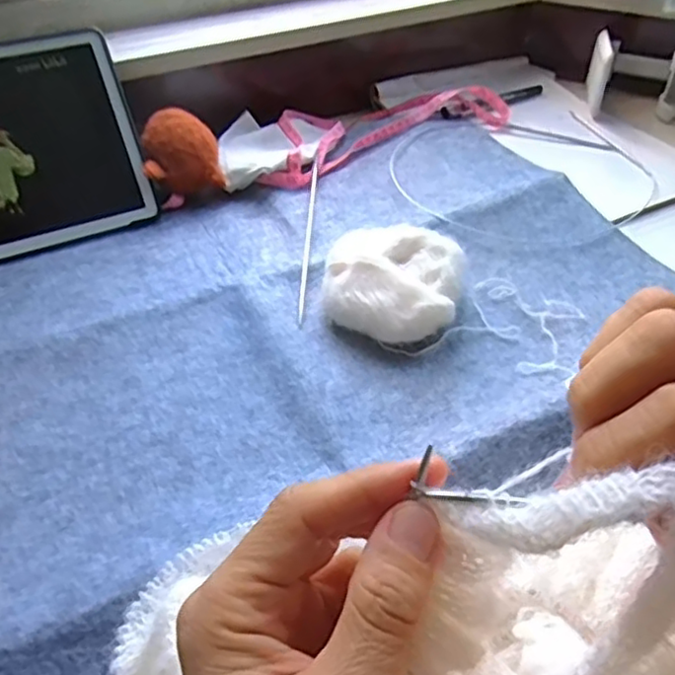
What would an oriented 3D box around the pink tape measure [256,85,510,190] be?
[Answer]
[{"bbox_3d":[0.043,-0.212,0.656,0.282,0.025,0.105,-20,47,-20],"label":"pink tape measure"}]

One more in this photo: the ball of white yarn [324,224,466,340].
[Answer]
[{"bbox_3d":[0.039,-0.039,0.464,0.093,0.039,0.092,0,44,0],"label":"ball of white yarn"}]

